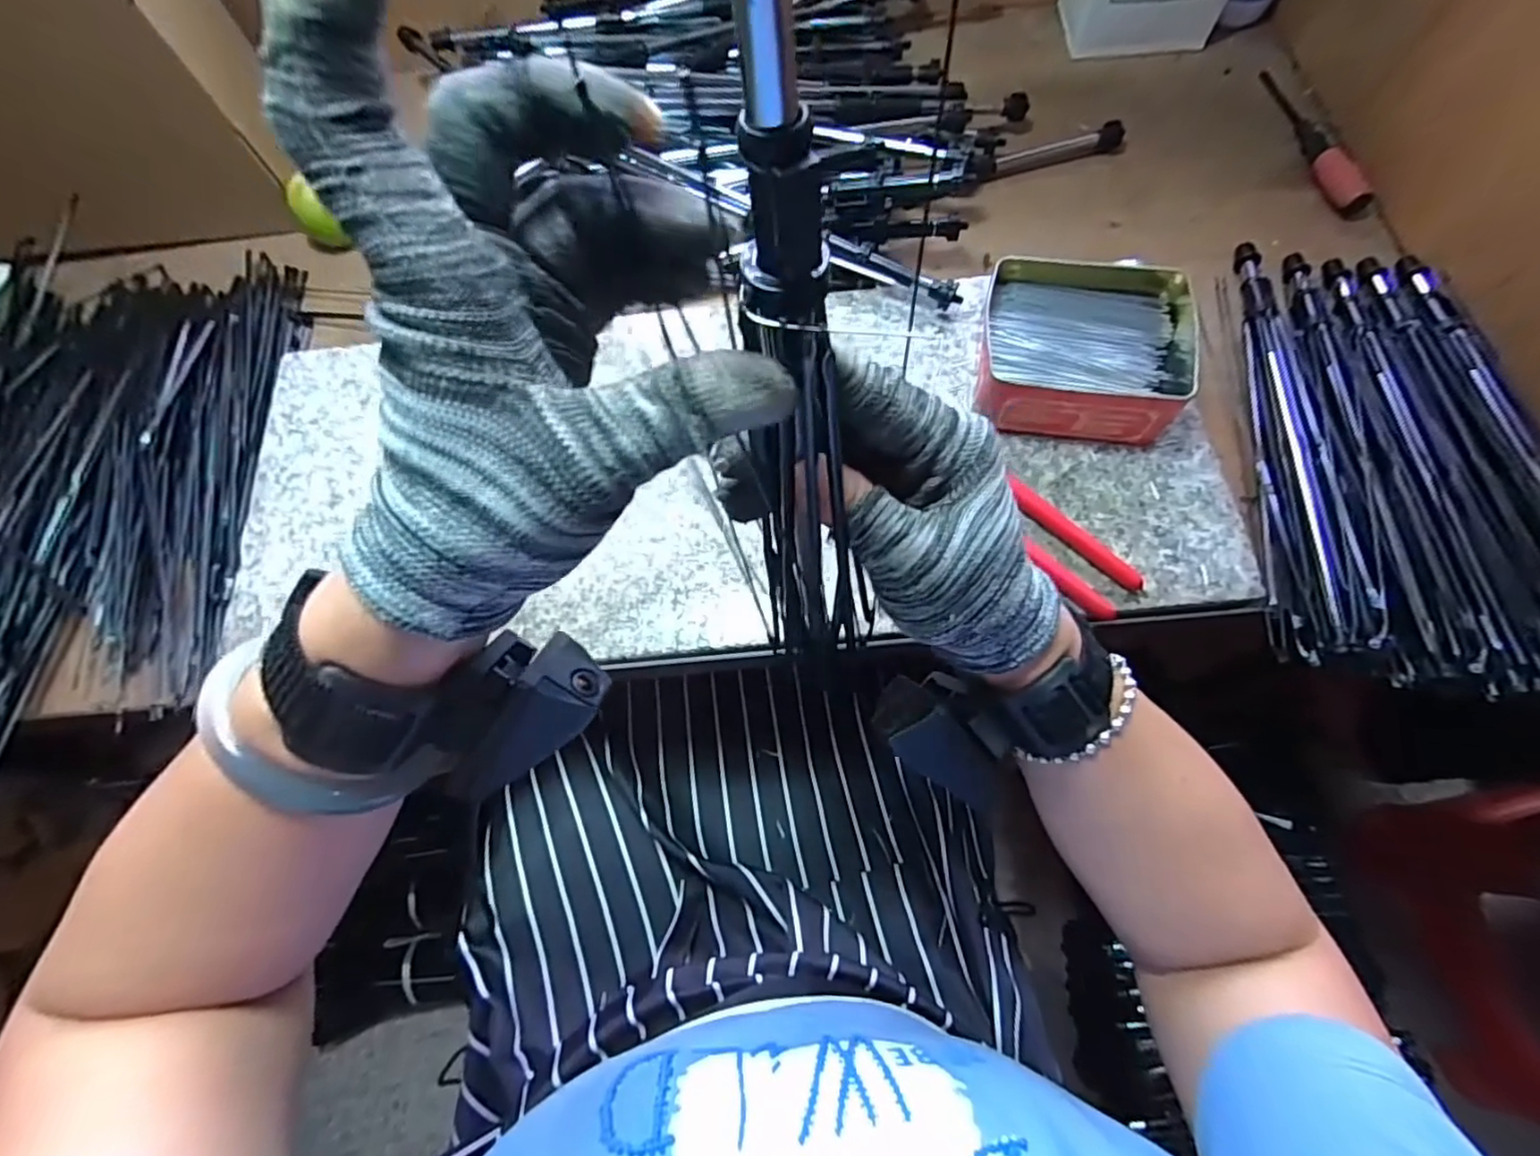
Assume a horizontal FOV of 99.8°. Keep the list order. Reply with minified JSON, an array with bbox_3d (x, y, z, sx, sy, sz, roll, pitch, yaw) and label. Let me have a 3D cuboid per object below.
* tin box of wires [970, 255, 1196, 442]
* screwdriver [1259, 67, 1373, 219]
[{"bbox_3d":[0.199,-0.146,0.416,0.130,0.046,0.113,8,68,8],"label":"tin box of wires"},{"bbox_3d":[0.434,-0.353,0.515,0.026,0.020,0.174,-1,71,2],"label":"screwdriver"}]

